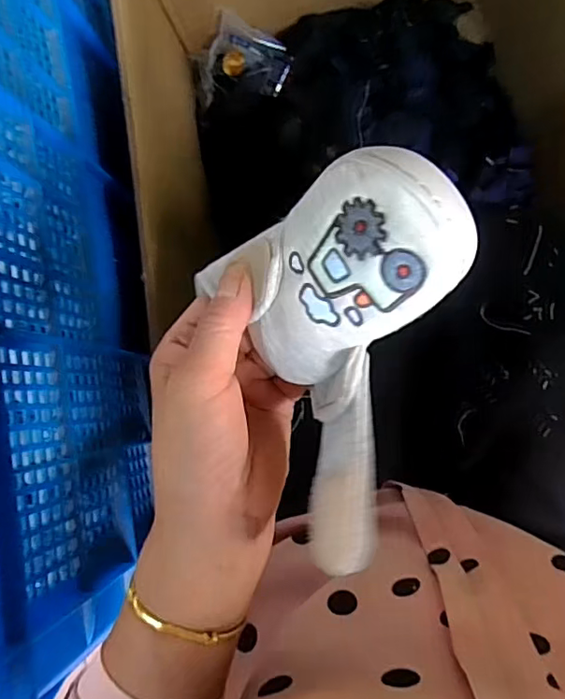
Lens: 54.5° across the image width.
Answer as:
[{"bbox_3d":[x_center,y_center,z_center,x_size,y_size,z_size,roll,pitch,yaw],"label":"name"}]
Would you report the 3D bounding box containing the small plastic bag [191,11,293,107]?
[{"bbox_3d":[-0.063,-0.419,0.805,0.149,0.081,0.089,-1,86,3],"label":"small plastic bag"}]

